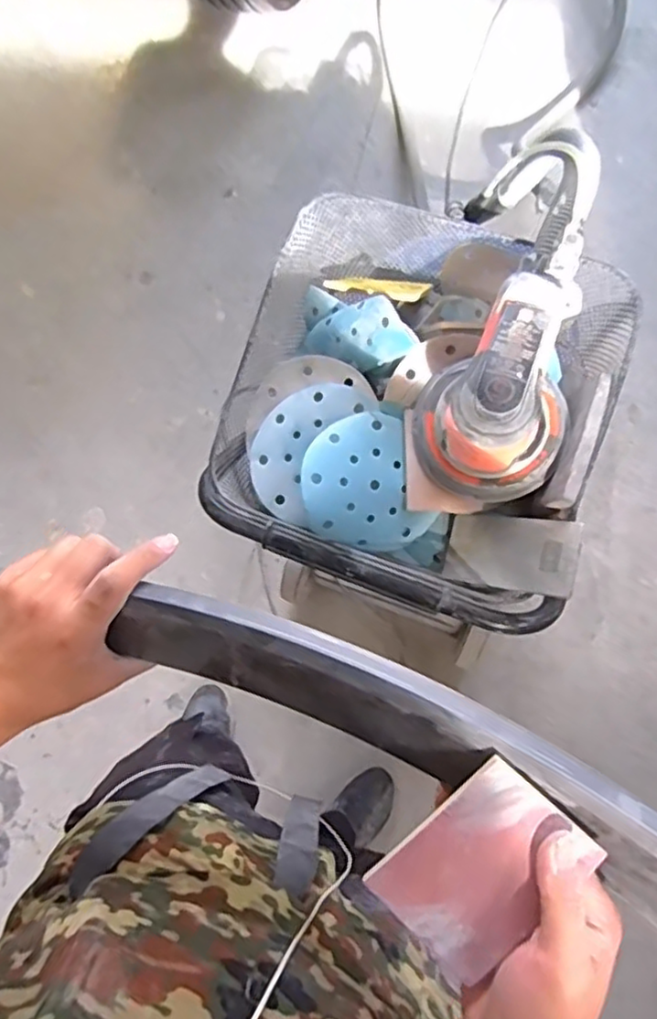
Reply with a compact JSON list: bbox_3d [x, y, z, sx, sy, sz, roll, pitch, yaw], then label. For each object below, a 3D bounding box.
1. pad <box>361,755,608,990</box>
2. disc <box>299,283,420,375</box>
[{"bbox_3d":[0.078,0.185,0.341,0.074,0.007,0.101,43,99,2],"label":"pad"},{"bbox_3d":[0.022,-0.183,0.678,0.153,0.046,0.068,28,76,40],"label":"disc"}]

